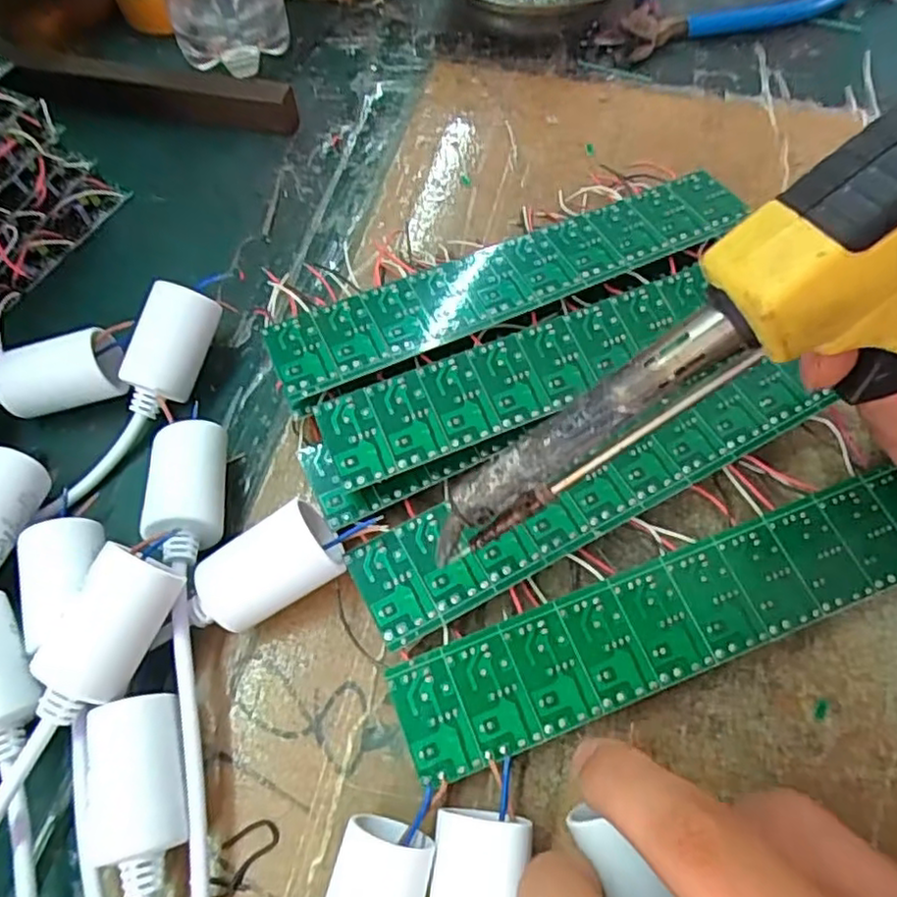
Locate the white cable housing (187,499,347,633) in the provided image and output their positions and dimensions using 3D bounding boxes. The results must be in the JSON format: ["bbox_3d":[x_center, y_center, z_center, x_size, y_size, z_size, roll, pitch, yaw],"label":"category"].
[{"bbox_3d":[-0.064,0.044,0.232,0.052,0.025,0.029,-32,77,1],"label":"white cable housing"}]

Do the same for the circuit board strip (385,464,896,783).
[{"bbox_3d":[0.078,0.057,0.229,0.196,0.016,0.039,-19,64,-8],"label":"circuit board strip"}]

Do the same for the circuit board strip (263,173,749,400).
[{"bbox_3d":[0.027,-0.070,0.266,0.198,0.004,0.042,-22,61,-10],"label":"circuit board strip"}]

